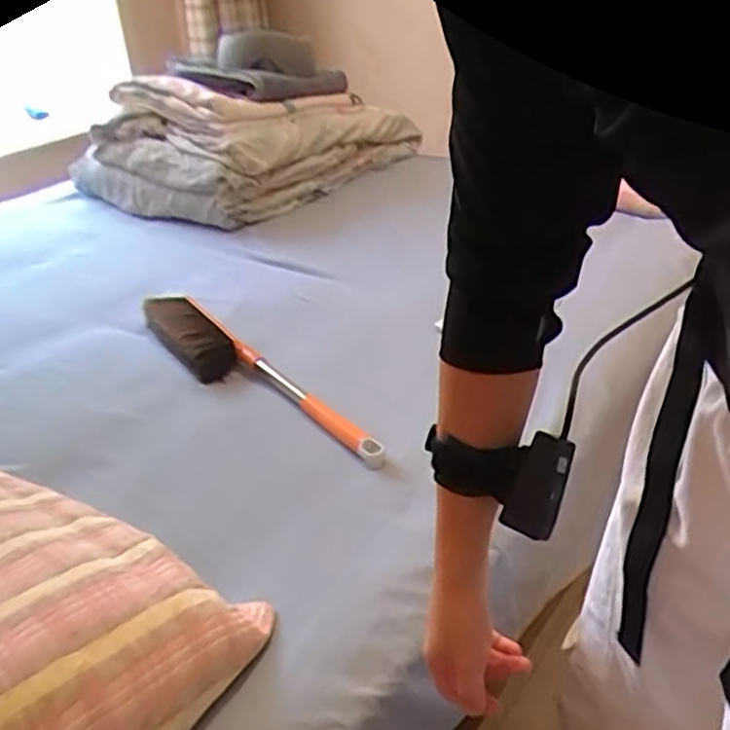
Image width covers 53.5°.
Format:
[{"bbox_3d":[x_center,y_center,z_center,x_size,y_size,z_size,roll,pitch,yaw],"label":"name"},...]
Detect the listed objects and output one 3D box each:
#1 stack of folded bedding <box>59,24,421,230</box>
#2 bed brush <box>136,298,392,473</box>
[{"bbox_3d":[-0.296,-0.642,1.864,0.506,0.333,0.749,15,34,29],"label":"stack of folded bedding"},{"bbox_3d":[-0.190,0.014,1.103,0.109,0.085,0.598,-25,36,-32],"label":"bed brush"}]

